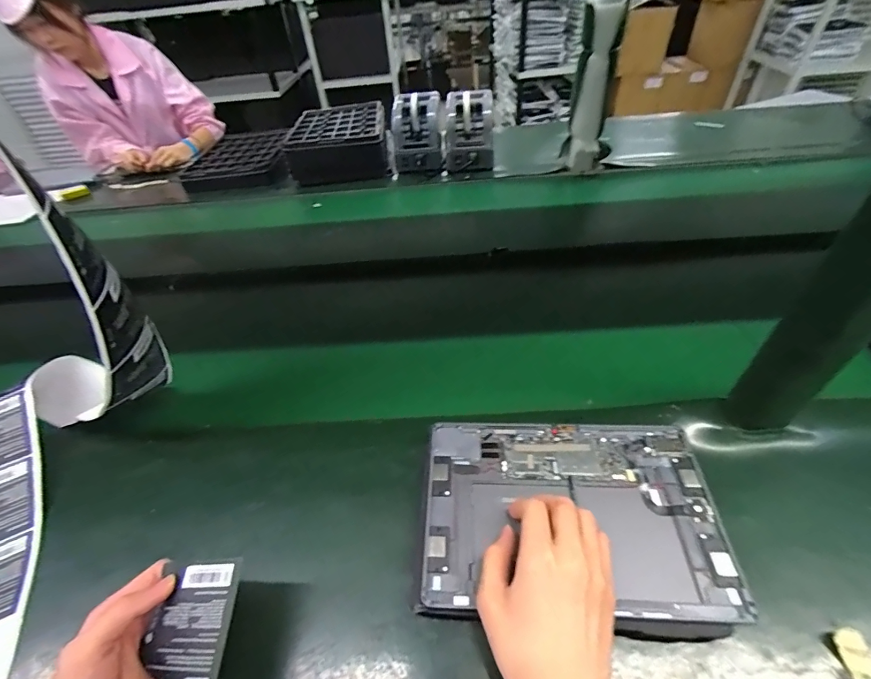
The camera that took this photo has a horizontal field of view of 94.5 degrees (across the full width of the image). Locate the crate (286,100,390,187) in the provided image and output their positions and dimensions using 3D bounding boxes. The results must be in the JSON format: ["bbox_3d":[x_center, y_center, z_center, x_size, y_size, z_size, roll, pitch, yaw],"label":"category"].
[{"bbox_3d":[-0.258,-0.531,1.081,0.244,0.091,0.318,-8,44,-4],"label":"crate"}]

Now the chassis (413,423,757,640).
[{"bbox_3d":[0.115,0.156,0.364,0.260,0.018,0.170,0,44,4],"label":"chassis"}]

